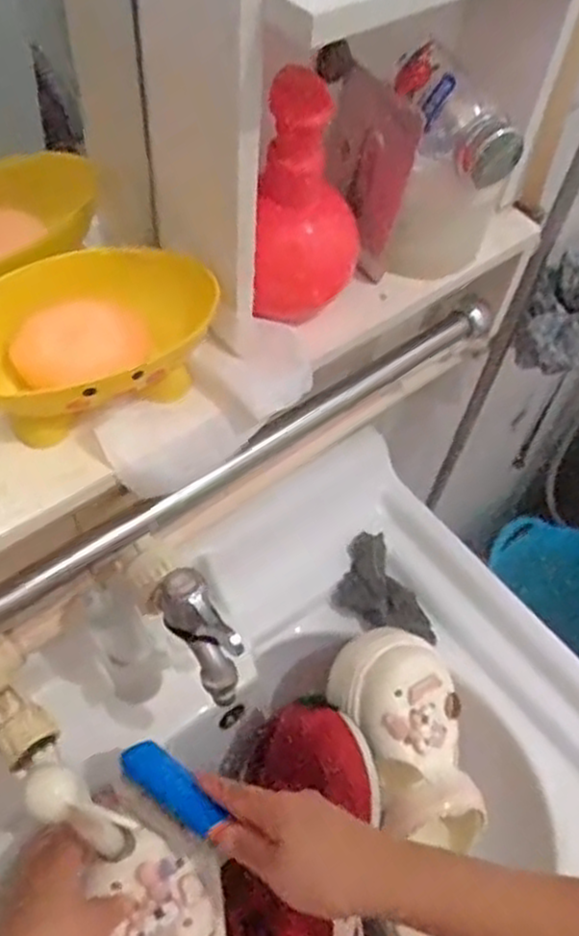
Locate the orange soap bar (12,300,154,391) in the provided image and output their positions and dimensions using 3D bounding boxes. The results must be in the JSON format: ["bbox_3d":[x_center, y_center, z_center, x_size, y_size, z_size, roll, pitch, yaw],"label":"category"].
[{"bbox_3d":[-0.101,-0.062,0.360,0.060,0.033,0.024,-19,19,-16],"label":"orange soap bar"}]

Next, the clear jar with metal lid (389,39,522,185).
[{"bbox_3d":[0.080,-0.177,0.375,0.037,0.034,0.075,-29,78,-23],"label":"clear jar with metal lid"}]

